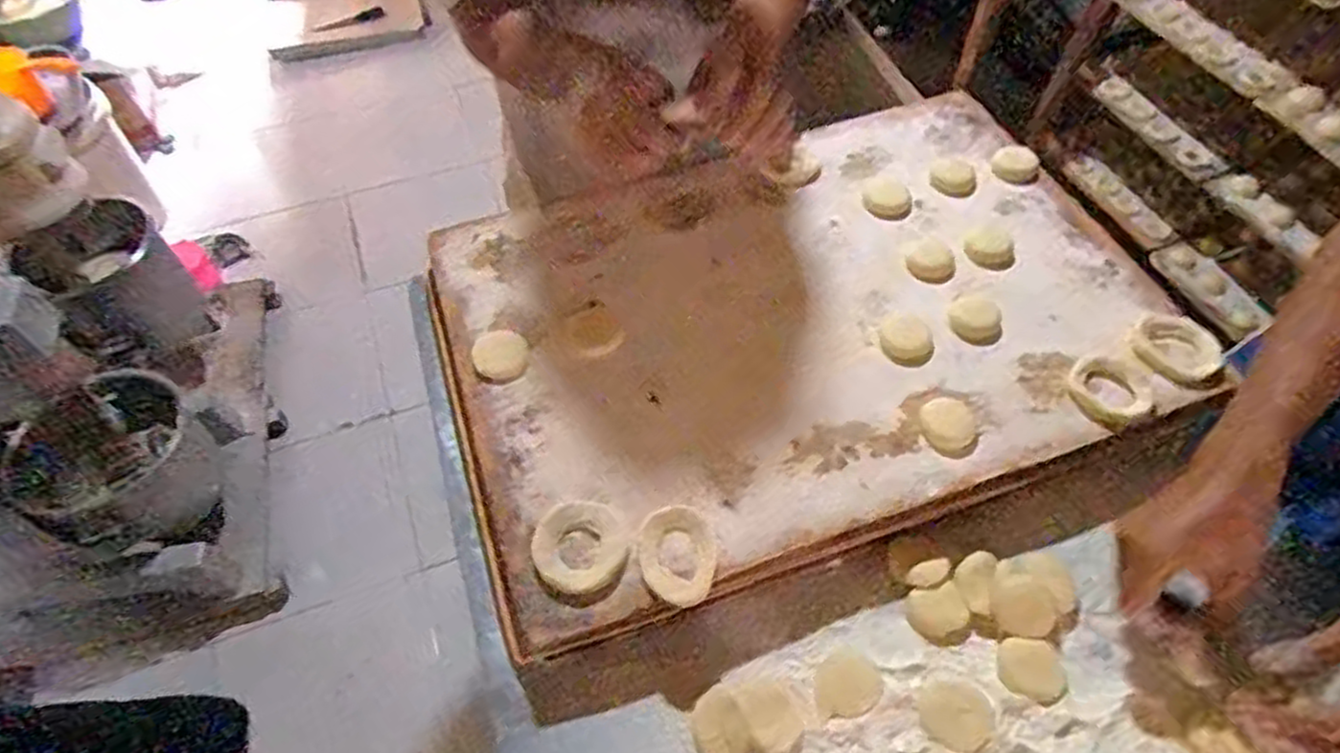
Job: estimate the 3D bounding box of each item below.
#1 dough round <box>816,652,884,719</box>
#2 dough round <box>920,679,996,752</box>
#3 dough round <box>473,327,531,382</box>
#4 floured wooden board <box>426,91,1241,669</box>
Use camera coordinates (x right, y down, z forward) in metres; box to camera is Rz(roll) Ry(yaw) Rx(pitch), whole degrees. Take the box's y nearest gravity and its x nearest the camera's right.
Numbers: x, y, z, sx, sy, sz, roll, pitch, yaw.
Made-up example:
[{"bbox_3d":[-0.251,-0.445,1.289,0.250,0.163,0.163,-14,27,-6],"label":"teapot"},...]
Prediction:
[{"bbox_3d":[0.127,0.219,0.541,0.047,0.004,0.041,-8,56,-4],"label":"dough round"},{"bbox_3d":[0.198,0.234,0.526,0.046,0.007,0.046,-5,53,6],"label":"dough round"},{"bbox_3d":[-0.145,-0.021,0.656,0.045,0.013,0.059,-7,56,-3],"label":"dough round"},{"bbox_3d":[0.109,-0.049,0.696,0.614,0.058,0.420,-17,57,-10],"label":"floured wooden board"}]

